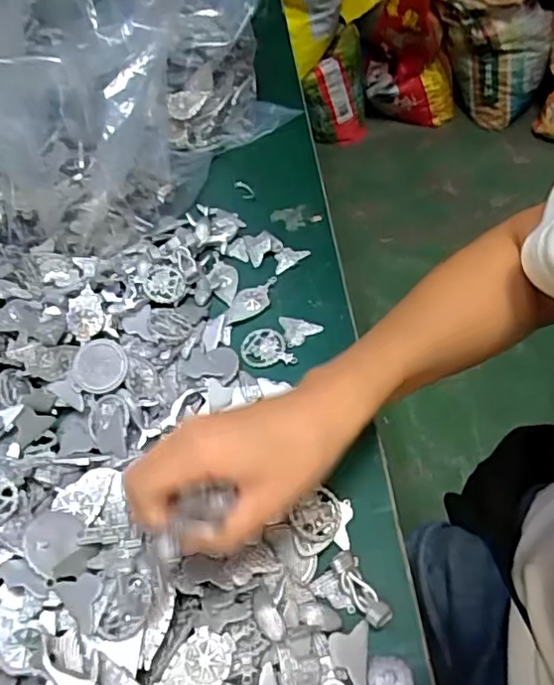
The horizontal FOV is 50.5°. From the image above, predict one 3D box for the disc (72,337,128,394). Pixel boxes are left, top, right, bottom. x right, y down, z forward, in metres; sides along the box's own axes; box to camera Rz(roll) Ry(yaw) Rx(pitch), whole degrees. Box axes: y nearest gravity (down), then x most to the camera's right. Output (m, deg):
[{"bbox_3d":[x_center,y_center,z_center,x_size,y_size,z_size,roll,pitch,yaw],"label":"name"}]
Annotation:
[{"bbox_3d":[-0.131,0.018,0.436,0.041,0.008,0.040,0,78,2],"label":"disc"}]

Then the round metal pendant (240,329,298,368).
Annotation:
[{"bbox_3d":[-0.007,0.004,0.458,0.040,0.007,0.034,-5,52,1],"label":"round metal pendant"}]

